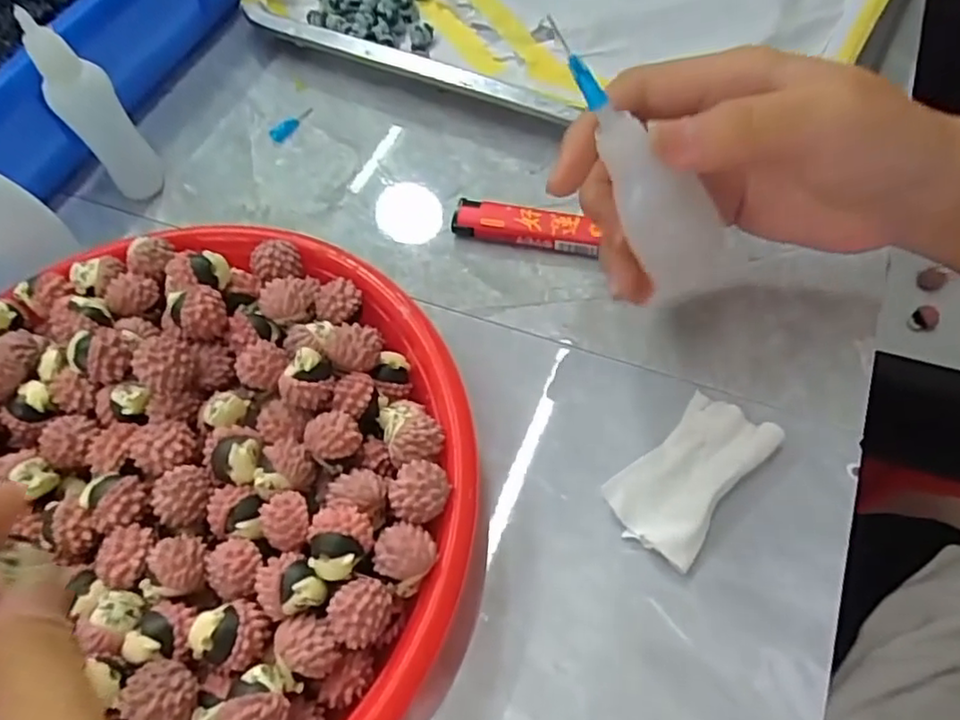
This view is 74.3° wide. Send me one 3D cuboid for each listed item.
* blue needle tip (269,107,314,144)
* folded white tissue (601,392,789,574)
[{"bbox_3d":[-0.105,-0.132,0.350,0.007,0.006,0.031,29,67,20],"label":"blue needle tip"},{"bbox_3d":[0.077,0.040,0.230,0.035,0.009,0.064,37,70,23],"label":"folded white tissue"}]

